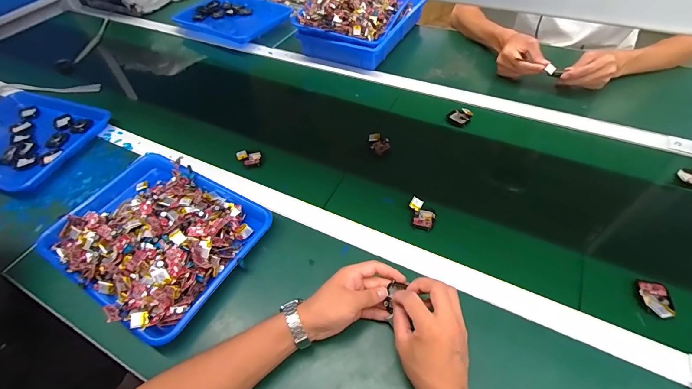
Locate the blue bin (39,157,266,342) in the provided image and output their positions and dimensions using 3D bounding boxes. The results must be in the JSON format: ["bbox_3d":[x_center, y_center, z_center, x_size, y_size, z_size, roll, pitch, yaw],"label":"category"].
[{"bbox_3d":[-0.324,0.050,0.552,0.339,0.056,0.259,25,58,22],"label":"blue bin"}]

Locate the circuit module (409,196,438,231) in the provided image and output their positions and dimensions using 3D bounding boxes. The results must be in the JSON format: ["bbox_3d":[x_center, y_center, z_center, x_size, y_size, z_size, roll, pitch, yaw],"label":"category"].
[{"bbox_3d":[0.128,0.032,0.564,0.049,0.014,0.047,24,58,21],"label":"circuit module"}]

